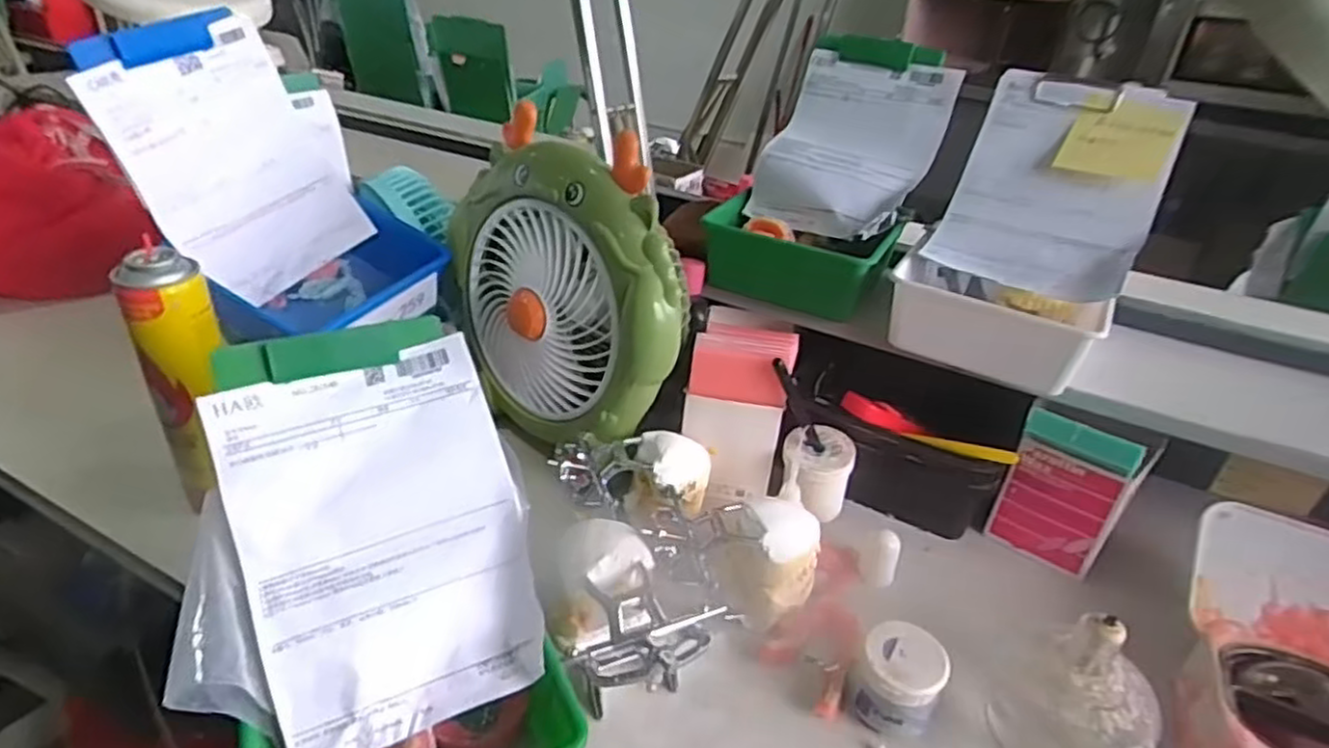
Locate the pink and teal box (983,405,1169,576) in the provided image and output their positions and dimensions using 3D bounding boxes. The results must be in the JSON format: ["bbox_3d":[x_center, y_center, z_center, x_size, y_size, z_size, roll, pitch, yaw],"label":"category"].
[{"bbox_3d":[0.312,0.090,0.572,0.084,0.138,0.026,24,37,28],"label":"pink and teal box"}]

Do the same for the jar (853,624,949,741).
[{"bbox_3d":[0.151,0.196,0.468,0.053,0.047,0.056,19,37,23],"label":"jar"}]

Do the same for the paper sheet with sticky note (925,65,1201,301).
[{"bbox_3d":[0.301,-0.146,0.564,0.143,0.025,0.180,22,84,33],"label":"paper sheet with sticky note"}]

